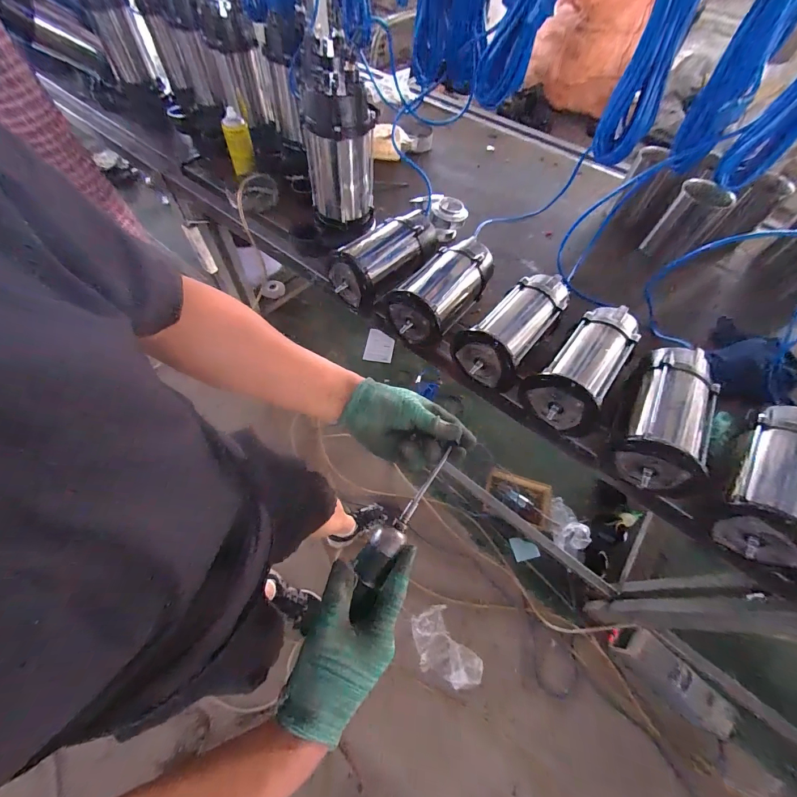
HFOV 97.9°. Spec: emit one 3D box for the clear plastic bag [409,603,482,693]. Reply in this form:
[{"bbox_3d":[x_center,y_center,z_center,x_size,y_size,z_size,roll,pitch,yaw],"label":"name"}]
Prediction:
[{"bbox_3d":[0.147,0.830,1.142,0.160,0.066,0.252,-29,65,-19],"label":"clear plastic bag"}]

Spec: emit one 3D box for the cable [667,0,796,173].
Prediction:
[{"bbox_3d":[0.488,-0.491,0.452,0.069,0.339,0.060,29,62,13],"label":"cable"}]

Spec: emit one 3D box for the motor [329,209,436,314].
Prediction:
[{"bbox_3d":[-0.032,-0.325,0.806,0.132,0.108,0.261,38,64,18],"label":"motor"}]

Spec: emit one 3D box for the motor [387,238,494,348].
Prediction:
[{"bbox_3d":[0.104,-0.242,0.761,0.128,0.109,0.287,34,63,16],"label":"motor"}]

